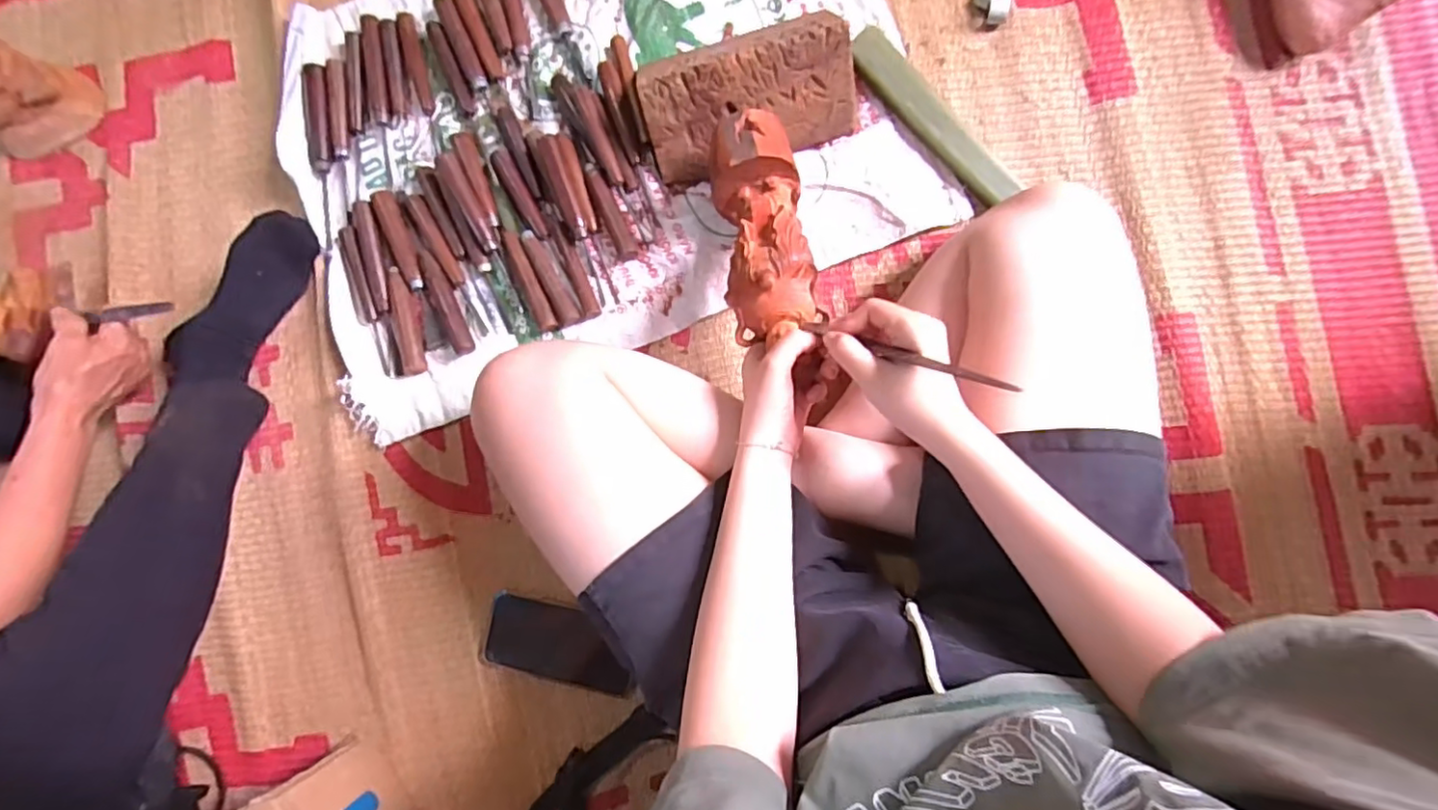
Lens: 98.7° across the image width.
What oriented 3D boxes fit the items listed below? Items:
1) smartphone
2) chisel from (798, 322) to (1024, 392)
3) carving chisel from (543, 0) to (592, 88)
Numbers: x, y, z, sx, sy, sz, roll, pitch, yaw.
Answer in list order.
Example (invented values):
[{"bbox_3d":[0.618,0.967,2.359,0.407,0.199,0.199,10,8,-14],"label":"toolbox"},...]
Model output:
[{"bbox_3d":[-0.167,0.254,0.654,0.157,0.012,0.075,14,89,6],"label":"smartphone"},{"bbox_3d":[0.126,-0.039,0.439,0.013,0.199,0.010,30,91,-35],"label":"chisel"},{"bbox_3d":[-0.171,-0.417,0.656,0.021,0.014,0.159,-22,86,4],"label":"carving chisel"}]

